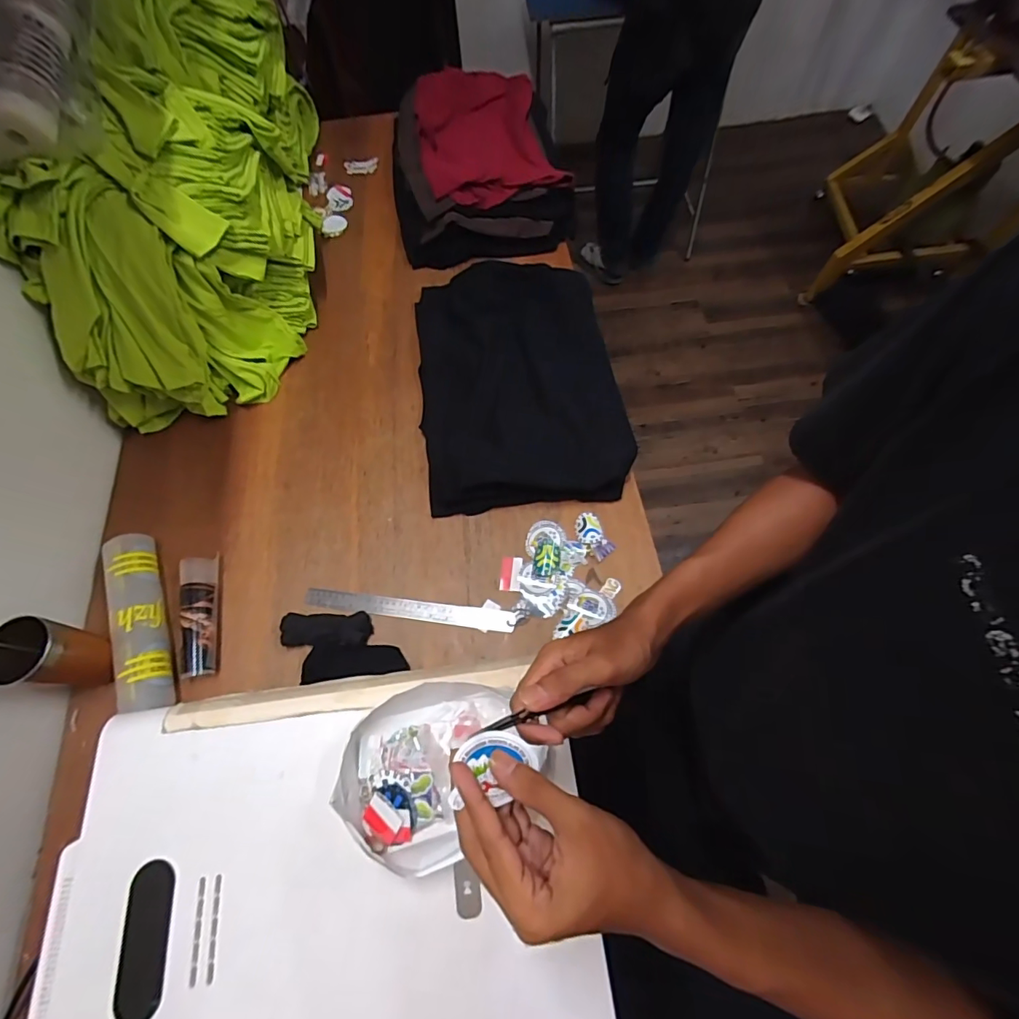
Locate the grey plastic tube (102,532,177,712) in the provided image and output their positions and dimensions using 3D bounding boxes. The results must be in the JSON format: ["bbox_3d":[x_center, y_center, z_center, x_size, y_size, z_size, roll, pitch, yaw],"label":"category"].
[{"bbox_3d":[-0.549,0.160,0.720,0.069,0.056,0.269,-20,67,-8],"label":"grey plastic tube"}]

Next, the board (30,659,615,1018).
[{"bbox_3d":[-0.177,0.380,0.471,0.503,0.031,0.403,-7,66,-5],"label":"board"}]

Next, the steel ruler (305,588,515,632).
[{"bbox_3d":[-0.155,0.153,0.745,0.320,0.006,0.032,6,77,5],"label":"steel ruler"}]

